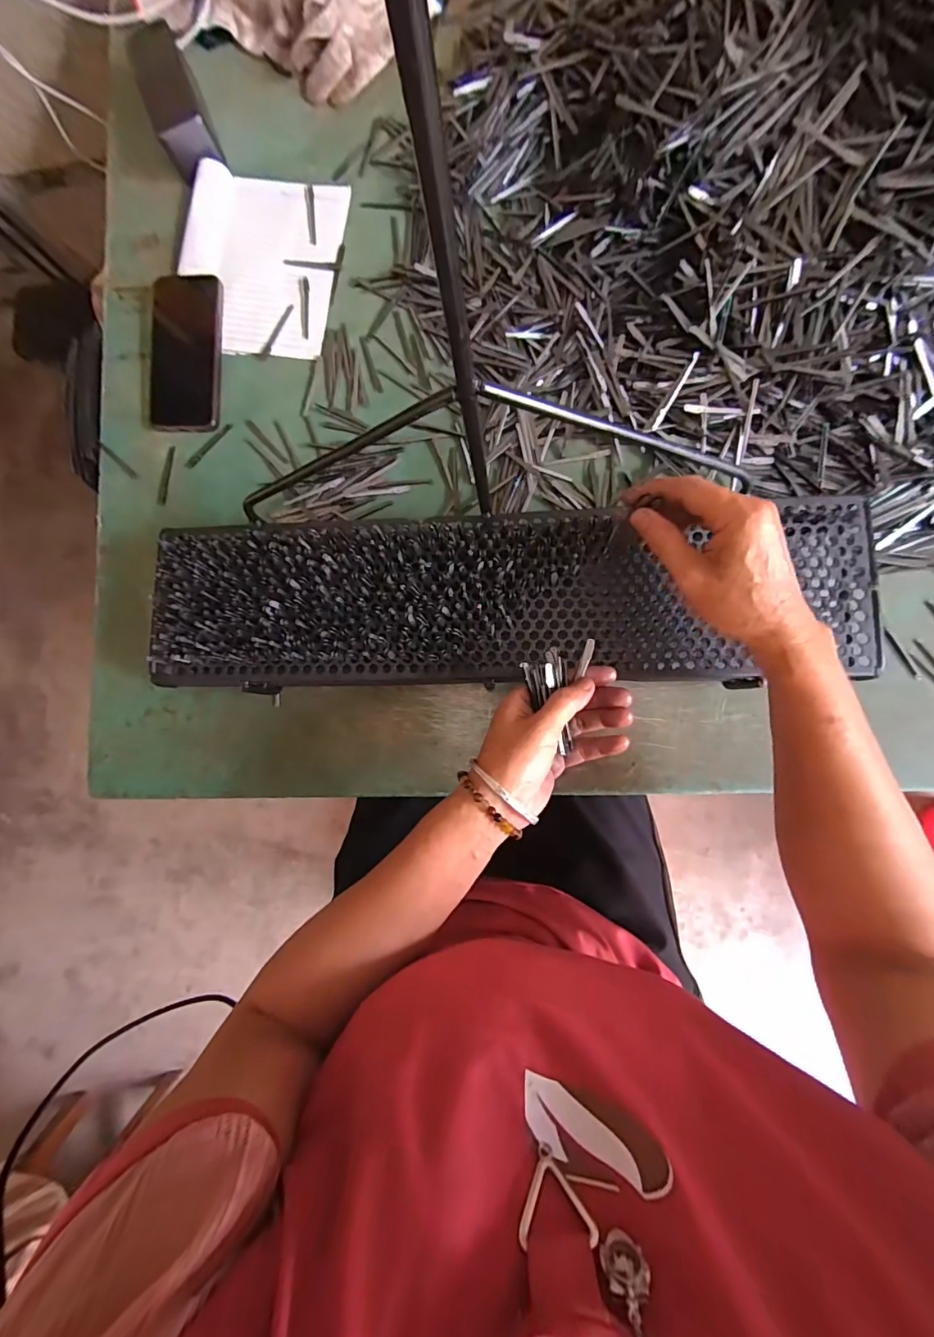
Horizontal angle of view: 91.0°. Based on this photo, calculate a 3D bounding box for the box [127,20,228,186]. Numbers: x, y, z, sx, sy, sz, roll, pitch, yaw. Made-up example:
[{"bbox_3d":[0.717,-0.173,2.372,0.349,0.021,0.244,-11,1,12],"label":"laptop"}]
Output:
[{"bbox_3d":[-0.312,-0.605,0.496,0.055,0.048,0.135,-23,84,4],"label":"box"}]

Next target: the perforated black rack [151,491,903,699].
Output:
[{"bbox_3d":[0.024,-0.056,0.410,0.584,0.077,0.144,-1,86,4],"label":"perforated black rack"}]

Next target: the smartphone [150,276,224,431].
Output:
[{"bbox_3d":[-0.305,-0.342,0.497,0.082,0.015,0.163,2,87,6],"label":"smartphone"}]

